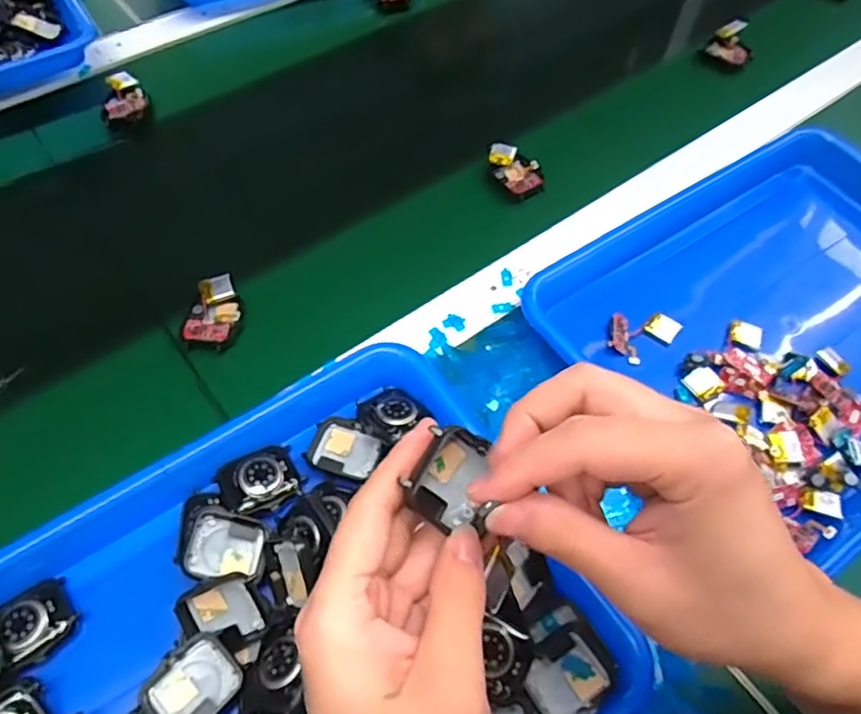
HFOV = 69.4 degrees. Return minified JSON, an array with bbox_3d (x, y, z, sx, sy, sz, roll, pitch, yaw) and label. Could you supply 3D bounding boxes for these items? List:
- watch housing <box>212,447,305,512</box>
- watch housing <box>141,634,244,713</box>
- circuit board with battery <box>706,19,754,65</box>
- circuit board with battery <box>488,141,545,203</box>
[{"bbox_3d":[-0.100,0.073,0.364,0.044,0.011,0.034,-26,64,-15],"label":"watch housing"},{"bbox_3d":[-0.117,0.163,0.308,0.035,0.007,0.042,40,67,19],"label":"watch housing"},{"bbox_3d":[0.307,-0.318,0.628,0.042,0.041,0.038,29,64,14],"label":"circuit board with battery"},{"bbox_3d":[0.070,-0.161,0.523,0.035,0.010,0.056,-31,66,-17],"label":"circuit board with battery"}]

